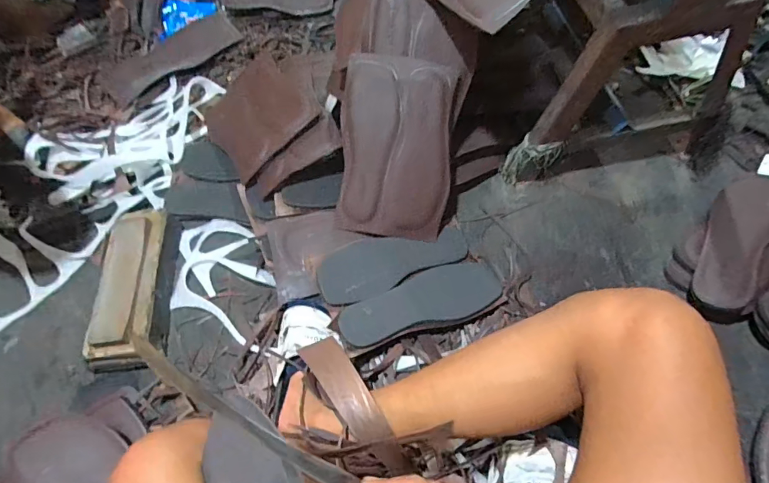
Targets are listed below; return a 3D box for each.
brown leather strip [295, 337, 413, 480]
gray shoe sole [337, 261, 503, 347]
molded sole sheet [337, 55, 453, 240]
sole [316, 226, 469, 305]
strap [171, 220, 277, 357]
[{"bbox_3d":[-0.032,0.173,0.487,0.040,0.027,0.170,-34,65,-15],"label":"brown leather strip"},{"bbox_3d":[0.052,0.083,0.632,0.230,0.018,0.076,-14,77,-10],"label":"gray shoe sole"},{"bbox_3d":[0.017,-0.134,0.657,0.158,0.014,0.250,4,102,2],"label":"molded sole sheet"},{"bbox_3d":[0.015,0.023,0.668,0.232,0.011,0.081,-21,74,-16],"label":"sole"},{"bbox_3d":[-0.249,0.062,0.689,0.160,0.022,0.237,-8,57,5],"label":"strap"}]

